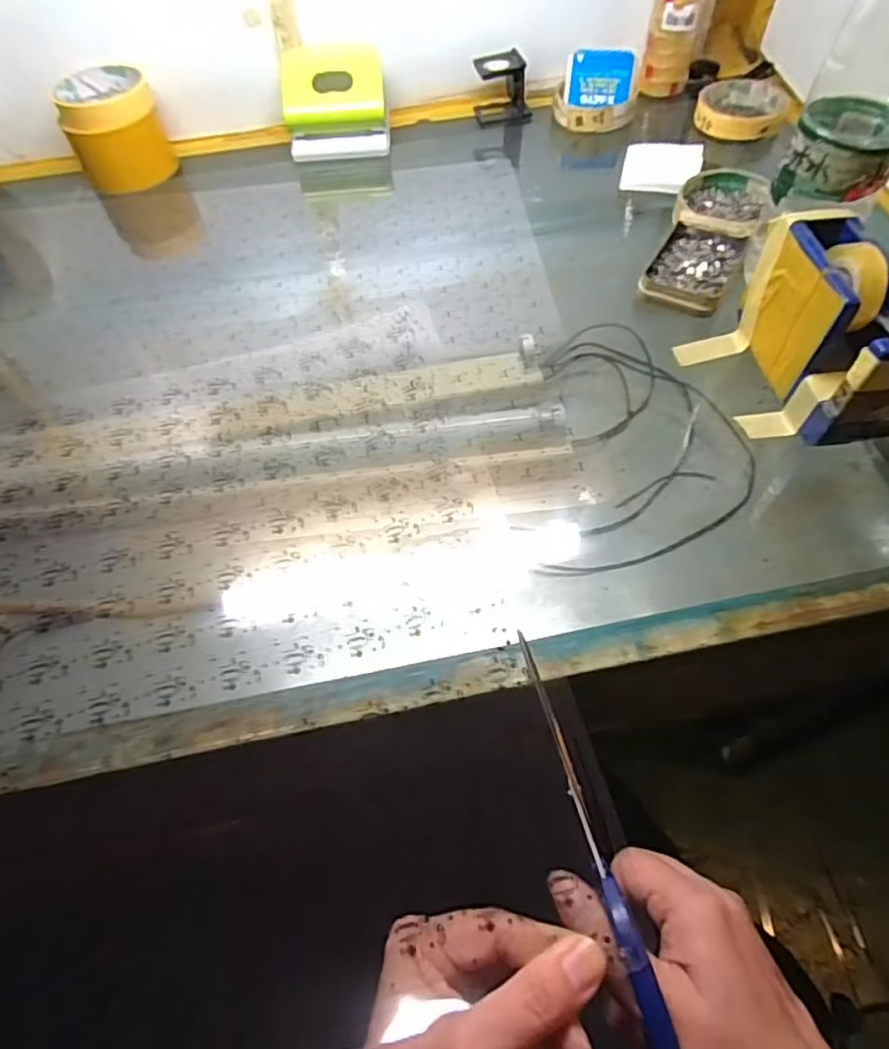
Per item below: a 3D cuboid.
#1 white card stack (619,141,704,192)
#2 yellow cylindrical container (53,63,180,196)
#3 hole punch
[{"bbox_3d":[0.202,-0.331,0.548,0.069,0.010,0.072,12,59,10],"label":"white card stack"},{"bbox_3d":[-0.314,-0.381,0.569,0.081,0.071,0.078,-19,59,-9],"label":"yellow cylindrical container"},{"bbox_3d":[-0.107,-0.418,0.585,0.099,0.070,0.069,-5,58,-1],"label":"hole punch"}]

